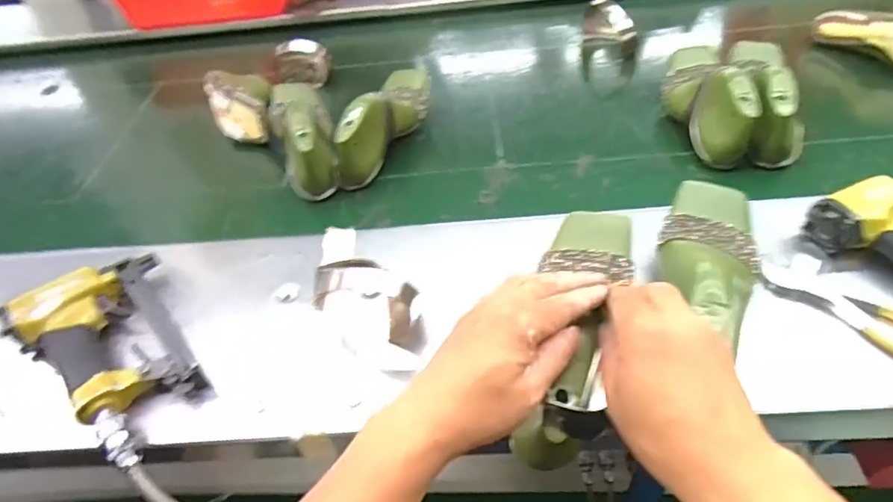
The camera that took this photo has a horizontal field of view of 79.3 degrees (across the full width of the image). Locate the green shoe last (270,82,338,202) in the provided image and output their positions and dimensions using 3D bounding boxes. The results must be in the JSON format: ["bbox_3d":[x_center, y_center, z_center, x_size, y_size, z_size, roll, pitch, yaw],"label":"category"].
[{"bbox_3d":[-0.208,-0.179,0.768,0.080,0.097,0.237,-18,44,-11],"label":"green shoe last"}]

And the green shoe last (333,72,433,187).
[{"bbox_3d":[-0.085,-0.190,0.770,0.058,0.094,0.243,7,45,15],"label":"green shoe last"}]

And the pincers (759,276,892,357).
[{"bbox_3d":[0.374,0.061,0.465,0.045,0.025,0.179,-37,50,-27],"label":"pincers"}]

